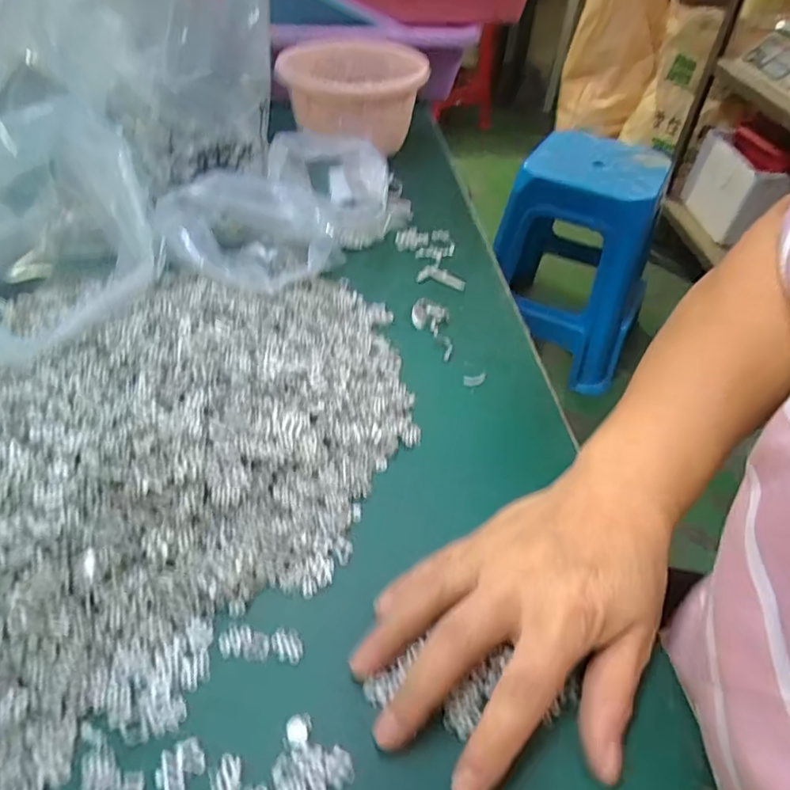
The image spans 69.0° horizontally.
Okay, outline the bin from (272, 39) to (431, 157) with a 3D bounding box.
[{"bbox_3d":[-0.045,-0.326,0.635,0.154,0.081,0.146,4,45,1],"label":"bin"}]

